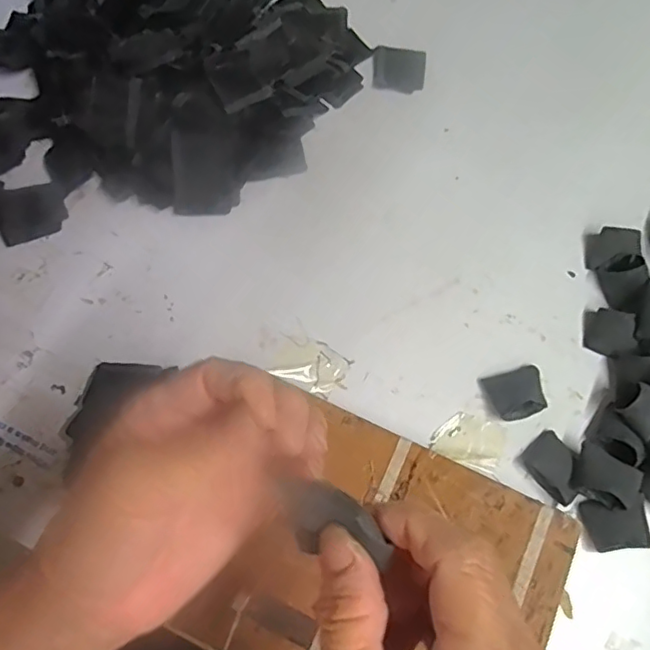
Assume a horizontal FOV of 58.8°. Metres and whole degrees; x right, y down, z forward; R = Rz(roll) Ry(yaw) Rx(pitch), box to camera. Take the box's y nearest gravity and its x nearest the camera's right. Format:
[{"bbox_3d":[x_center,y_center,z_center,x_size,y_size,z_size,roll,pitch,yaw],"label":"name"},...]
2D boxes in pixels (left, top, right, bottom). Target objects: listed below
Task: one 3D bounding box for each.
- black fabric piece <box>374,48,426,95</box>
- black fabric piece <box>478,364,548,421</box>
[{"bbox_3d":[0.072,-0.248,0.558,0.050,0.006,0.050,6,69,0],"label":"black fabric piece"},{"bbox_3d":[0.148,0.052,0.444,0.043,0.012,0.038,-15,71,-7],"label":"black fabric piece"}]

